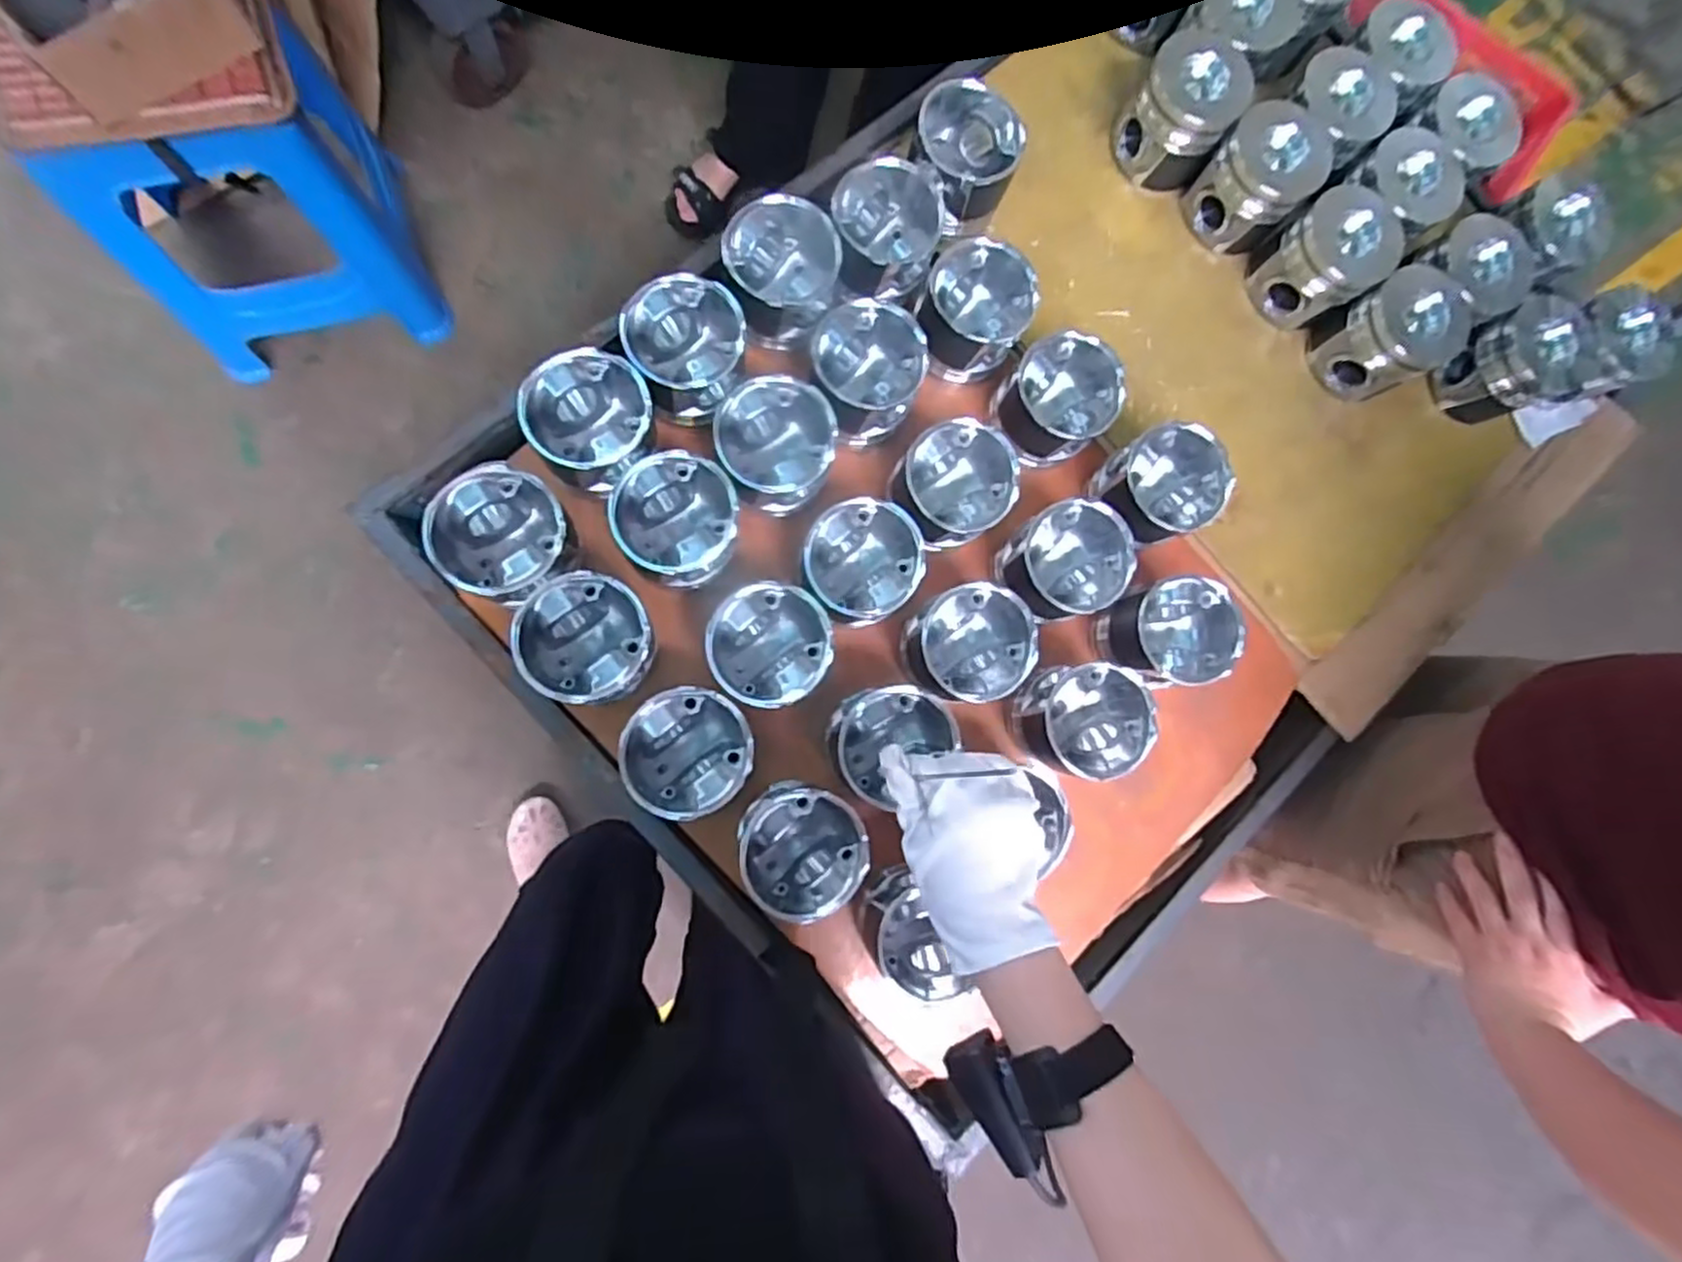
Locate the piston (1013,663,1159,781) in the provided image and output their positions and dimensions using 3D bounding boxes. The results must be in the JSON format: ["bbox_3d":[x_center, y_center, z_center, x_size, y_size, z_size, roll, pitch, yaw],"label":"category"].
[{"bbox_3d":[0.203,0.074,0.636,0.092,0.088,0.089,1,83,-9],"label":"piston"}]

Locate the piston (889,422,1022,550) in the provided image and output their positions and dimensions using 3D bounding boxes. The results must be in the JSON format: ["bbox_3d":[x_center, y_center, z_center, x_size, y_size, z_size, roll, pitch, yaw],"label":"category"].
[{"bbox_3d":[0.091,-0.122,0.644,0.101,0.093,0.092,1,83,-9],"label":"piston"}]

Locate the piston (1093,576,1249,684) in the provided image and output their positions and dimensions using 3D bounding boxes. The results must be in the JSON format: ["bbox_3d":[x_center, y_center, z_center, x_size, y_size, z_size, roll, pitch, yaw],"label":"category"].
[{"bbox_3d":[0.281,0.003,0.657,0.101,0.085,0.090,-1,83,-9],"label":"piston"}]

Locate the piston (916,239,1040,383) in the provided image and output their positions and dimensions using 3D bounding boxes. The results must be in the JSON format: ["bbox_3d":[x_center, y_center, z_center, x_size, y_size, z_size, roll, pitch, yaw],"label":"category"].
[{"bbox_3d":[0.114,-0.276,0.663,0.091,0.104,0.094,1,83,-9],"label":"piston"}]

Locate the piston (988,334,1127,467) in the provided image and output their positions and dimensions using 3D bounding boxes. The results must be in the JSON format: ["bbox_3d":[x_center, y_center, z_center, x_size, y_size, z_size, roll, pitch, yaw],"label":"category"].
[{"bbox_3d":[0.185,-0.200,0.663,0.089,0.096,0.092,1,83,-9],"label":"piston"}]

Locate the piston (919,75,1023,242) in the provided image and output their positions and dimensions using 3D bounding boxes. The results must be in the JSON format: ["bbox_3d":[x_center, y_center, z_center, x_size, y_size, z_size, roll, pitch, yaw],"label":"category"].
[{"bbox_3d":[0.108,-0.414,0.671,0.089,0.101,0.089,1,83,-9],"label":"piston"}]

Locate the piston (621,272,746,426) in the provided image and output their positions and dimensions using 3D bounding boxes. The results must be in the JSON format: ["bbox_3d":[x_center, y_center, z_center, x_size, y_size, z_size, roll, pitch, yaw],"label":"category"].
[{"bbox_3d":[-0.129,-0.225,0.626,0.095,0.094,0.101,-6,84,-10],"label":"piston"}]

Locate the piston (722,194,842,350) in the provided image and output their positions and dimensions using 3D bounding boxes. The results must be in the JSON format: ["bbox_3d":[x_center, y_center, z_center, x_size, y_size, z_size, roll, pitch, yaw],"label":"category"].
[{"bbox_3d":[-0.054,-0.299,0.641,0.092,0.108,0.098,-15,85,-10],"label":"piston"}]

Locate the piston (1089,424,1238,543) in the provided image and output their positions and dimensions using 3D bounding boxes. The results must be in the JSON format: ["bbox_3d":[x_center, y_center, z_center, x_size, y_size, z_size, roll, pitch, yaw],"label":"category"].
[{"bbox_3d":[0.280,-0.129,0.667,0.097,0.089,0.089,1,83,-9],"label":"piston"}]

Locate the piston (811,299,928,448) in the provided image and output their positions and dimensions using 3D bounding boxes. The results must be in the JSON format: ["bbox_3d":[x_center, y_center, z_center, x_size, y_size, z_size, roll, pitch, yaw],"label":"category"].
[{"bbox_3d":[0.015,-0.215,0.641,0.096,0.098,0.095,-3,83,-9],"label":"piston"}]

